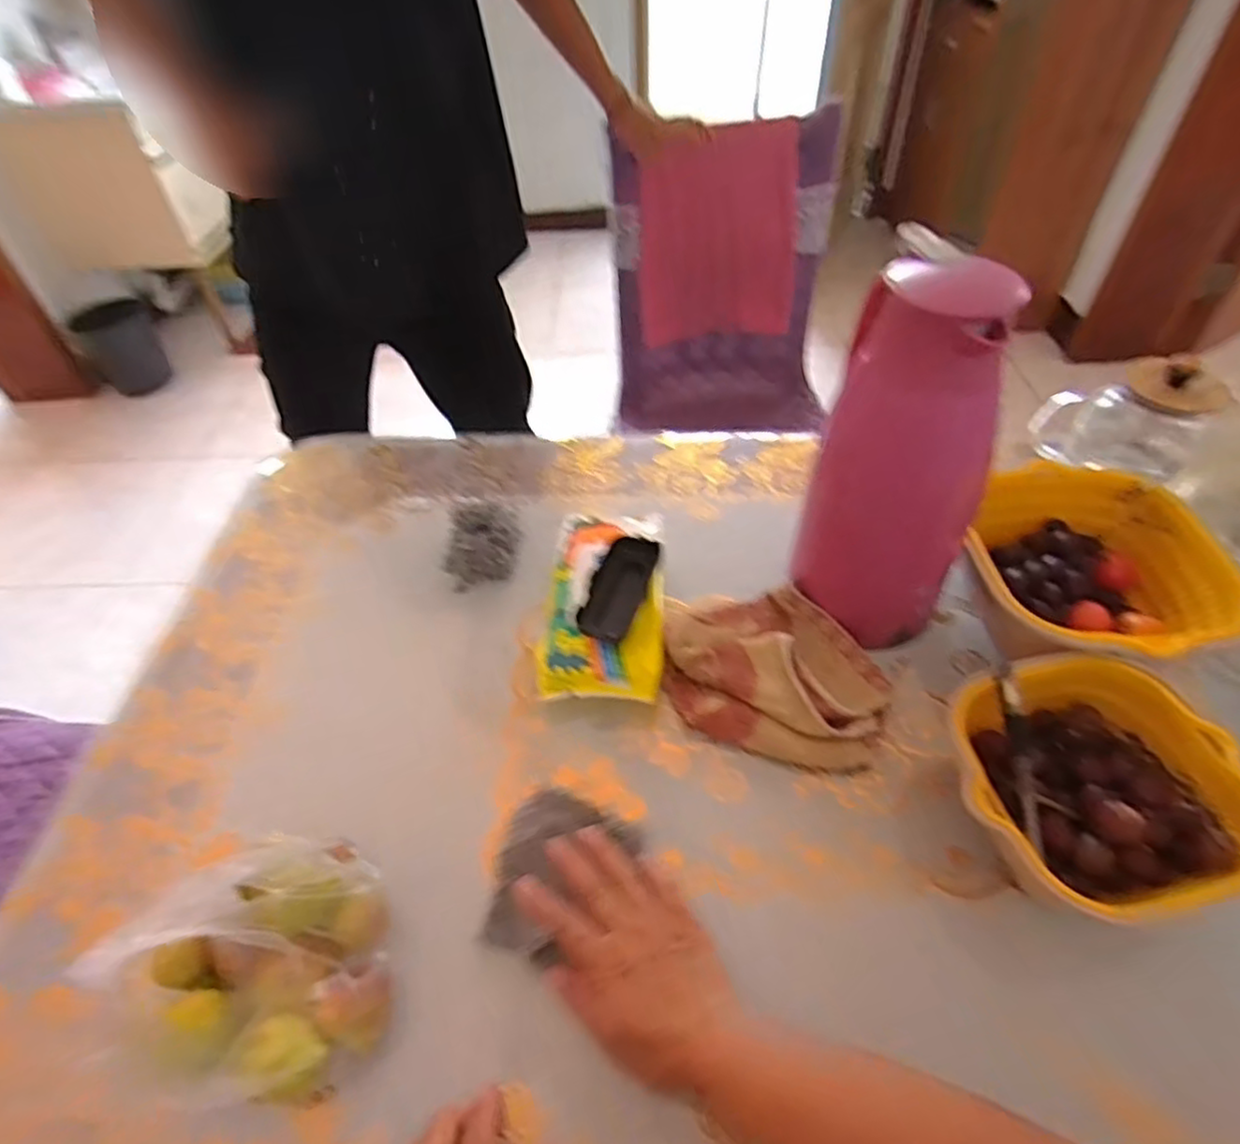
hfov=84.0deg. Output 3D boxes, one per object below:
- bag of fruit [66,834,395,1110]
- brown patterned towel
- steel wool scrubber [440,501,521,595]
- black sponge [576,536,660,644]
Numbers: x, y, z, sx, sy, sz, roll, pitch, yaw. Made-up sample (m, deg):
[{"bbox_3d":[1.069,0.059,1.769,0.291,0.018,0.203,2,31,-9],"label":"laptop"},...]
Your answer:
[{"bbox_3d":[-0.216,0.232,0.405,0.150,0.150,0.127,-37,56,-26],"label":"bag of fruit"},{"bbox_3d":[0.133,0.084,0.599,0.193,0.037,0.153,14,50,15],"label":"brown patterned towel"},{"bbox_3d":[-0.137,-0.029,0.692,0.062,0.052,0.087,-1,48,3],"label":"steel wool scrubber"},{"bbox_3d":[-0.001,0.015,0.607,0.042,0.019,0.101,17,64,18],"label":"black sponge"}]

